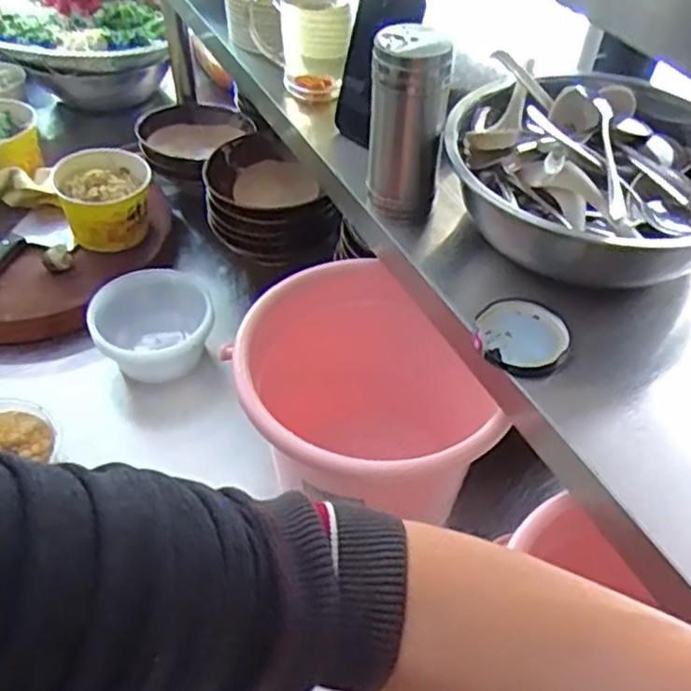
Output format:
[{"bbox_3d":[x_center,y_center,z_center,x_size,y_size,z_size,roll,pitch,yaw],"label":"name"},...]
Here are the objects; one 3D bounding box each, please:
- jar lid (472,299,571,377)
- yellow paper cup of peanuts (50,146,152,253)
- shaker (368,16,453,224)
[{"bbox_3d":[0.133,-0.009,0.527,0.067,0.020,0.068,1,47,-1],"label":"jar lid"},{"bbox_3d":[-0.316,-0.188,0.941,0.115,0.106,0.121,1,47,-1],"label":"yellow paper cup of peanuts"},{"bbox_3d":[0.050,-0.189,0.603,0.060,0.152,0.063,1,47,-1],"label":"shaker"}]

